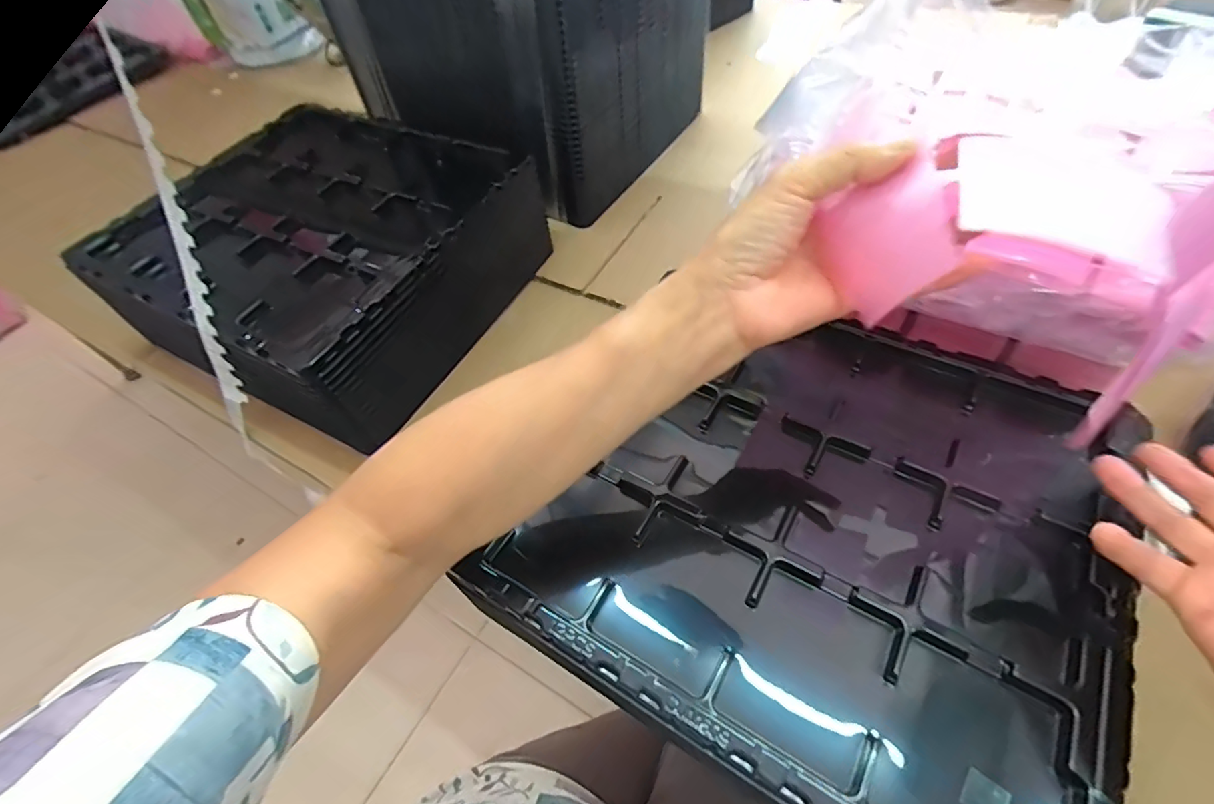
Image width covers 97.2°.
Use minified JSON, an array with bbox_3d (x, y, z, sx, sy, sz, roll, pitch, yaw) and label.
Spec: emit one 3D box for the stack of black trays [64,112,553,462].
[{"bbox_3d":[-0.305,-0.167,0.594,0.364,0.153,0.333,24,60,21],"label":"stack of black trays"}]

